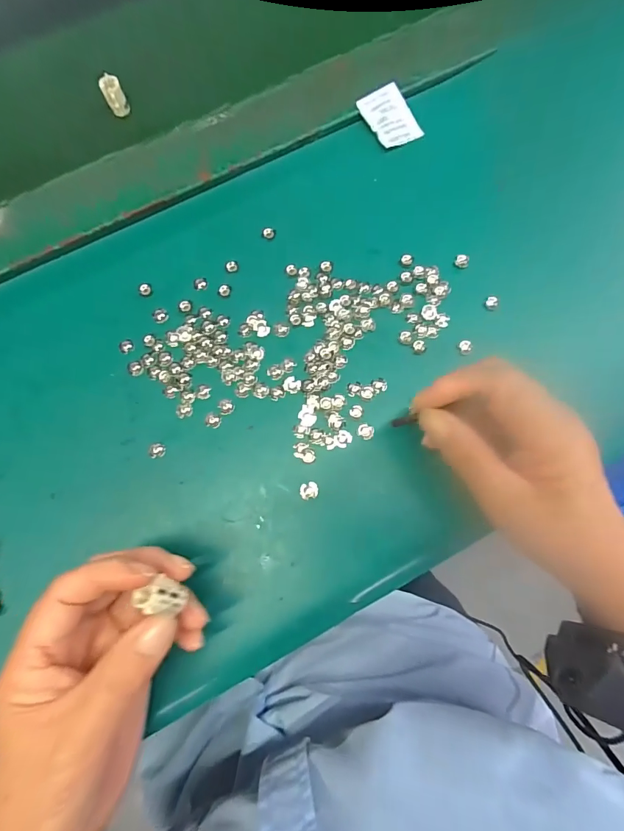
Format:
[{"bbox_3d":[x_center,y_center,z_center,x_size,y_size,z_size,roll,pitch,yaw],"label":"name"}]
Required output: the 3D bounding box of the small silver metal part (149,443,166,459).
[{"bbox_3d":[-0.099,0.022,0.261,0.010,0.004,0.010,-2,78,1],"label":"small silver metal part"}]

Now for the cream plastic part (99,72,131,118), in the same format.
[{"bbox_3d":[-0.149,-0.241,0.311,0.008,0.025,0.016,33,68,34],"label":"cream plastic part"}]

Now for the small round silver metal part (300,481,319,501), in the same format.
[{"bbox_3d":[-0.002,0.046,0.253,0.011,0.004,0.010,0,78,1],"label":"small round silver metal part"}]

